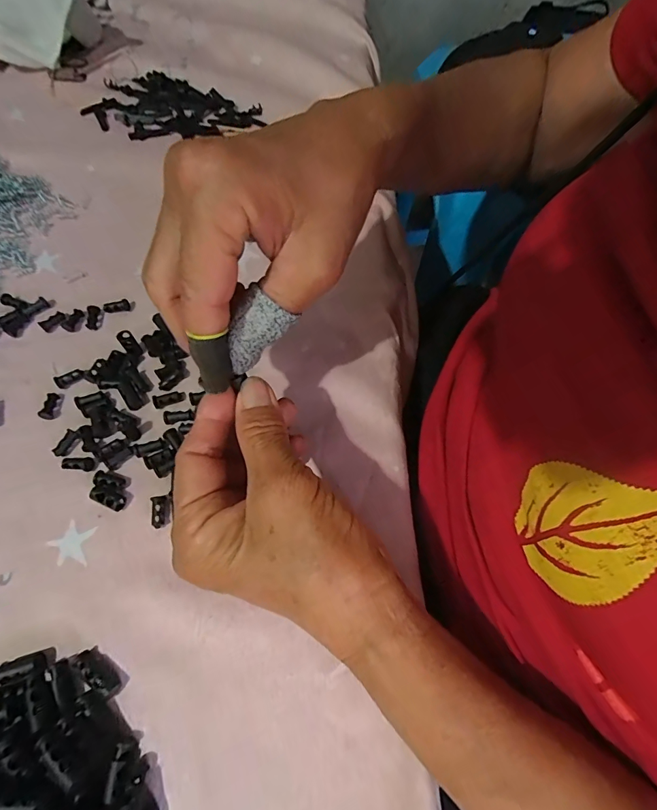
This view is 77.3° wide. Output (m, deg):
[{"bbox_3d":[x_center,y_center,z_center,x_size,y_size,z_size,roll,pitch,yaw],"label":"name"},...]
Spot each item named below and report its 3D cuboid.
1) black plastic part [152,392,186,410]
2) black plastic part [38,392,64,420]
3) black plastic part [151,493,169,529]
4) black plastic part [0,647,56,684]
[{"bbox_3d":[-0.100,-0.004,0.258,0.020,0.005,0.007,-16,65,-20],"label":"black plastic part"},{"bbox_3d":[-0.174,0.001,0.258,0.009,0.007,0.017,0,65,1],"label":"black plastic part"},{"bbox_3d":[-0.093,0.059,0.227,0.009,0.005,0.017,-7,65,-3],"label":"black plastic part"},{"bbox_3d":[-0.149,0.126,0.196,0.030,0.008,0.009,-18,66,-8],"label":"black plastic part"}]

